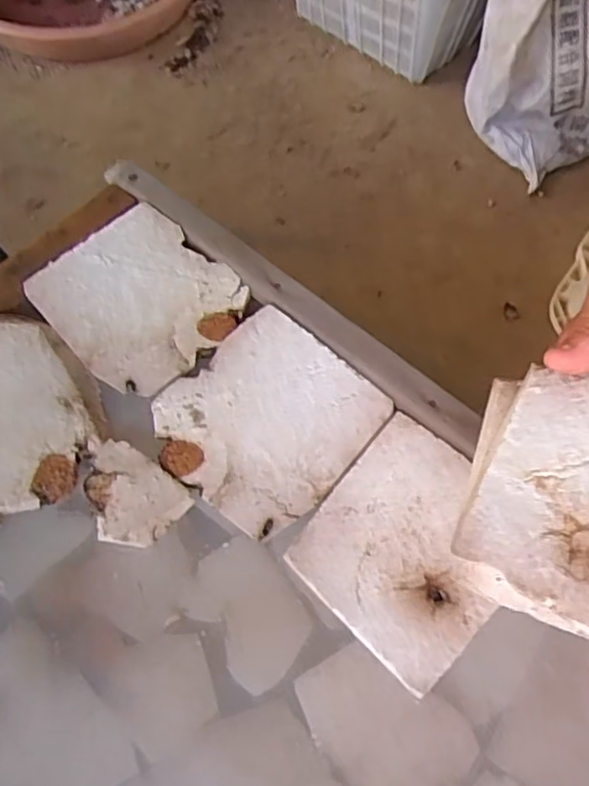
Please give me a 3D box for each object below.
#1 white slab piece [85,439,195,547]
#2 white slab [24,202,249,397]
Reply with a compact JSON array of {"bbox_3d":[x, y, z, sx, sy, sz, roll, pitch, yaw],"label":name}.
[{"bbox_3d":[-0.092,0.056,0.346,0.059,0.010,0.046,37,69,16],"label":"white slab piece"},{"bbox_3d":[-0.096,-0.060,0.392,0.112,0.011,0.101,40,70,17],"label":"white slab"}]

